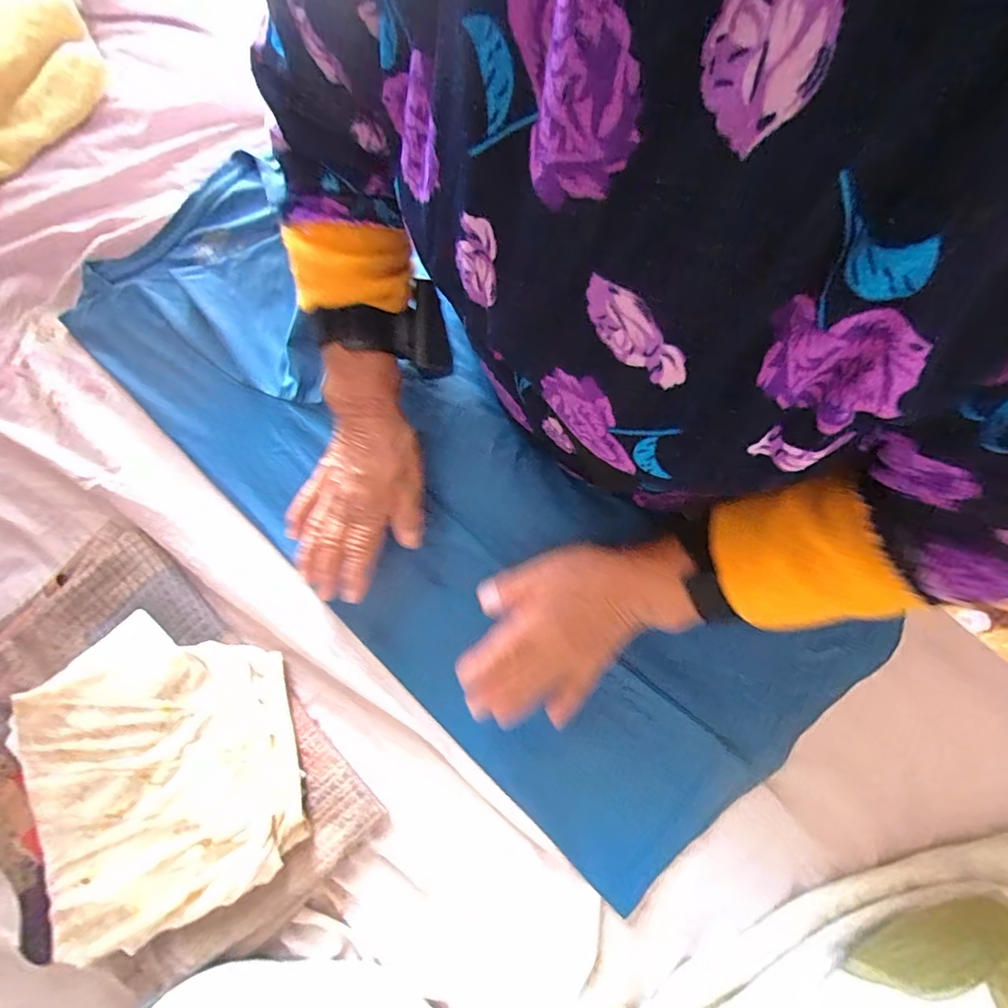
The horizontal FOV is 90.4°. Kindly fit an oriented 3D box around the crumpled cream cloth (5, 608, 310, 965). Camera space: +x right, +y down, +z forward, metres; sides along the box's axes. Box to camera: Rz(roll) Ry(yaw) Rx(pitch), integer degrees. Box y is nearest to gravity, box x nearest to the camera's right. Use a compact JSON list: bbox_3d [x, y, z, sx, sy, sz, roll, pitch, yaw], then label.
[{"bbox_3d":[-0.258,0.192,0.380,0.187,0.050,0.217,-25,79,0],"label":"crumpled cream cloth"}]

